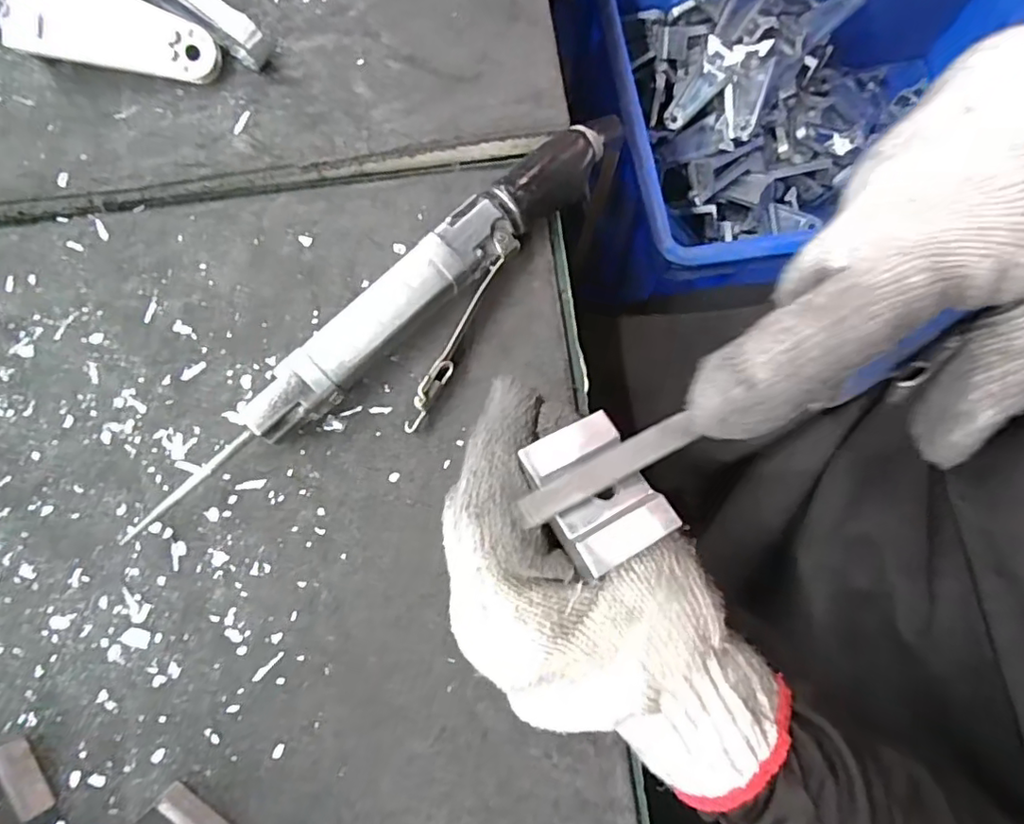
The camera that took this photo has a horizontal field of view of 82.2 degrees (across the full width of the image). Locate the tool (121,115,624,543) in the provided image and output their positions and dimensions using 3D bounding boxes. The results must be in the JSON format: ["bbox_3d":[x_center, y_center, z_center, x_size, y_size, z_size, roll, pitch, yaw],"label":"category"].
[{"bbox_3d":[-0.043,-0.040,0.269,0.059,0.030,0.270,43,82,8],"label":"tool"}]

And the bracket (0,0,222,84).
[{"bbox_3d":[-0.196,-0.191,0.289,0.094,0.008,0.042,9,108,-11],"label":"bracket"}]

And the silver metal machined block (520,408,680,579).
[{"bbox_3d":[0.026,0.023,0.180,0.032,0.012,0.042,-27,80,-4],"label":"silver metal machined block"}]

